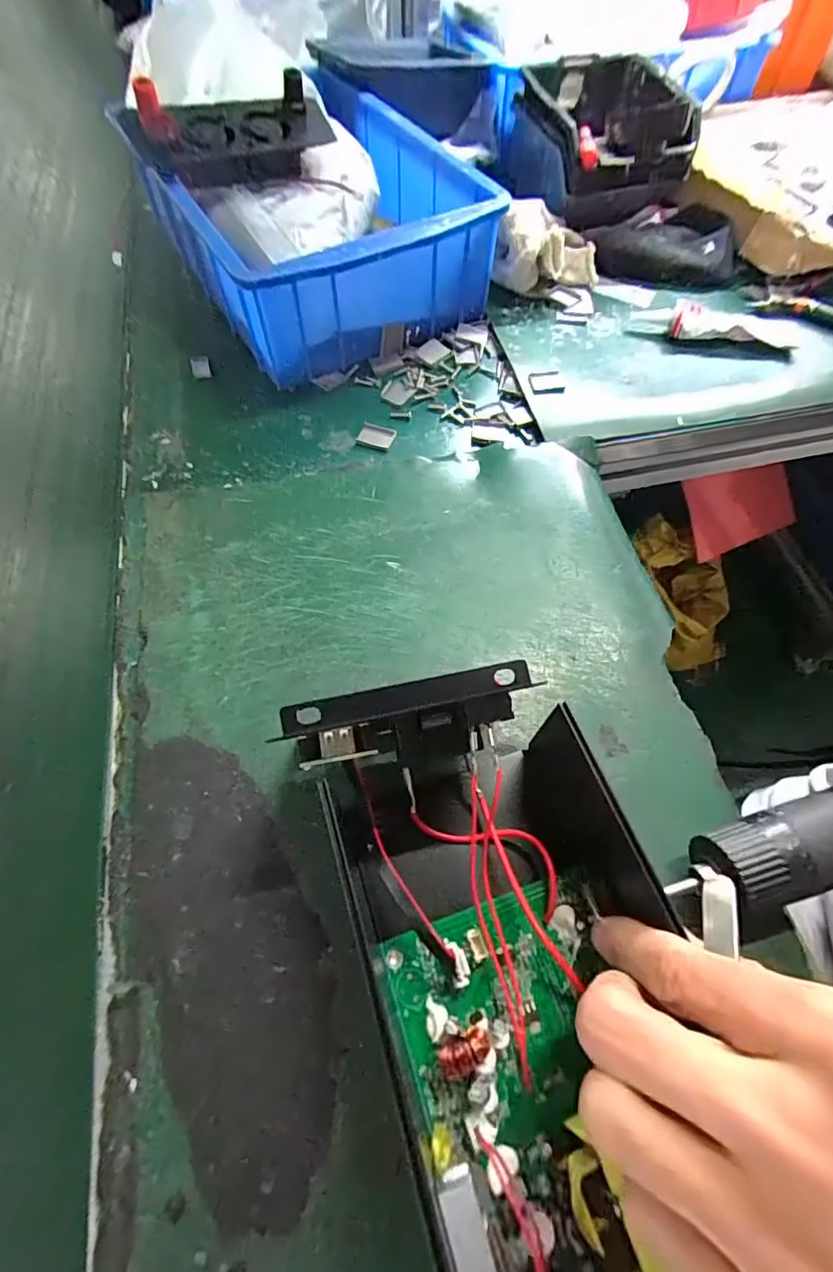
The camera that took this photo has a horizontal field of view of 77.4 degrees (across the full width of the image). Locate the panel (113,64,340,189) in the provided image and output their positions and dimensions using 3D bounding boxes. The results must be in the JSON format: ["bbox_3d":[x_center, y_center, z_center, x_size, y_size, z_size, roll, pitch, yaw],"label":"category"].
[{"bbox_3d":[-0.125,-0.346,0.356,0.135,0.051,0.027,-23,21,-14],"label":"panel"}]

